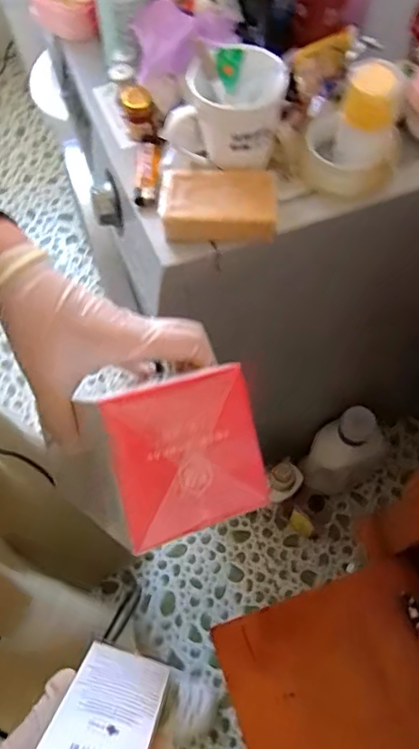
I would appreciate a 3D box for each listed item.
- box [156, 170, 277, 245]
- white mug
[{"bbox_3d":[0.008,-0.157,0.529,0.106,0.032,0.061,4,64,3],"label":"box"},{"bbox_3d":[0.019,-0.244,0.516,0.102,0.075,0.086,13,64,8],"label":"white mug"}]

